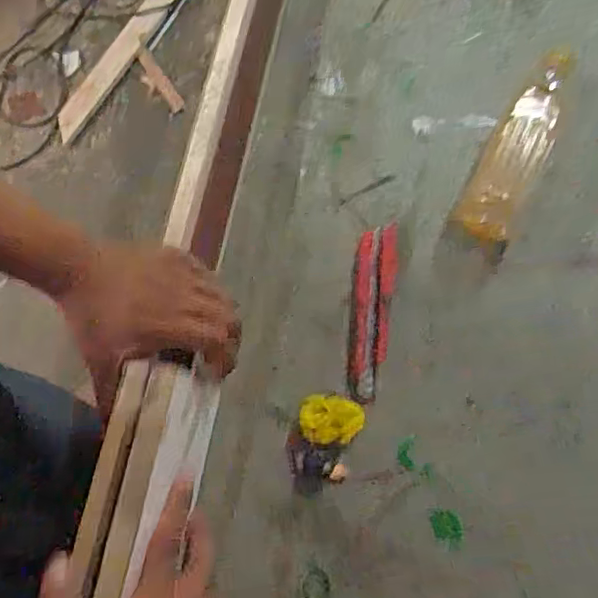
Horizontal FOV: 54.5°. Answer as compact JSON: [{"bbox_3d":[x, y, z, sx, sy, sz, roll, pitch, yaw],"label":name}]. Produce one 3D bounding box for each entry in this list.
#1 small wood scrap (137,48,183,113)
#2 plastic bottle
[{"bbox_3d":[-0.371,-0.583,1.551,0.042,0.022,0.179,-35,102,-12],"label":"small wood scrap"},{"bbox_3d":[0.203,-0.150,0.524,0.054,0.054,0.211,25,74,6],"label":"plastic bottle"}]

